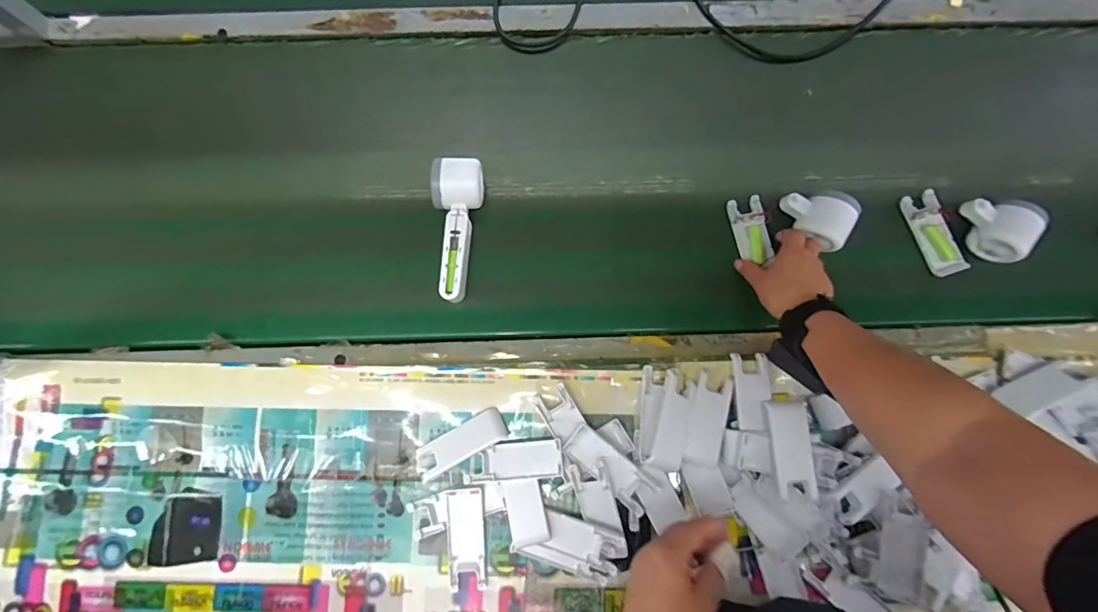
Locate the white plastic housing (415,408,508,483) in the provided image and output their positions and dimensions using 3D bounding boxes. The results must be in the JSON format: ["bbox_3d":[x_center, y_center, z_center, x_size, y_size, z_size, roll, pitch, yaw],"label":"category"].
[{"bbox_3d":[-0.095,0.150,0.530,0.100,0.016,0.037,-29,81,-5],"label":"white plastic housing"}]

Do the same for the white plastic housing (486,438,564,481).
[{"bbox_3d":[-0.025,0.166,0.520,0.077,0.012,0.038,-7,79,-1],"label":"white plastic housing"}]

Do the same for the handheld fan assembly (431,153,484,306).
[{"bbox_3d":[-0.107,-0.085,0.571,0.060,0.061,0.163,2,79,0],"label":"handheld fan assembly"}]

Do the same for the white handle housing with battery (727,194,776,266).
[{"bbox_3d":[0.248,-0.093,0.598,0.039,0.016,0.082,-10,80,-2],"label":"white handle housing with battery"}]

